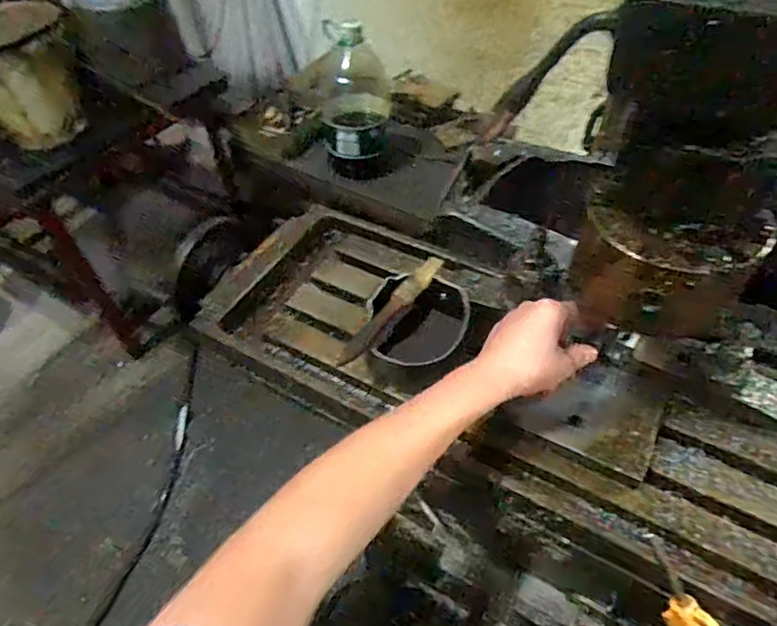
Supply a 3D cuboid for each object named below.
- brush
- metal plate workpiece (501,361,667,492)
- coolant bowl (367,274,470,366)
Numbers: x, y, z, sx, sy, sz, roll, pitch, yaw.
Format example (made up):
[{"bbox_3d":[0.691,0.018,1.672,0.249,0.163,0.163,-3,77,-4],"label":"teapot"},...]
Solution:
[{"bbox_3d":[0.005,-0.003,0.525,0.020,0.014,0.151,28,57,24],"label":"brush"},{"bbox_3d":[0.179,0.085,0.489,0.118,0.008,0.093,25,67,16],"label":"metal plate workpiece"},{"bbox_3d":[0.028,0.016,0.539,0.092,0.056,0.096,-1,50,2],"label":"coolant bowl"}]

